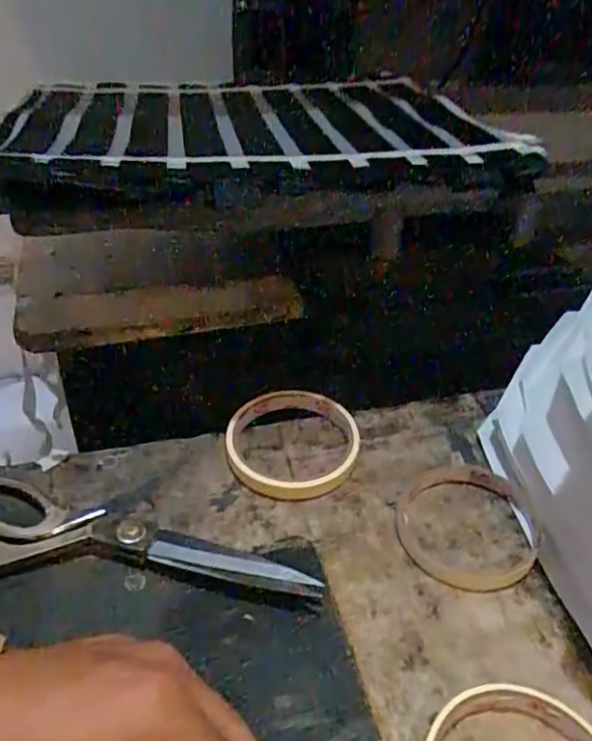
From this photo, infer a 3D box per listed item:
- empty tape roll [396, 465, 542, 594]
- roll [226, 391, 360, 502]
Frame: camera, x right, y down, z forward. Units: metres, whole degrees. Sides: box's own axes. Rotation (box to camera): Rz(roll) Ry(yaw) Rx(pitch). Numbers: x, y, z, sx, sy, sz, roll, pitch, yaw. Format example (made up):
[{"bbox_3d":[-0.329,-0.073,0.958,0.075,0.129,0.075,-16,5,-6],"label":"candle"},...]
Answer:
[{"bbox_3d":[0.103,0.091,0.364,0.080,0.016,0.084,2,35,-1],"label":"empty tape roll"},{"bbox_3d":[-0.001,0.048,0.410,0.089,0.018,0.085,2,35,-1],"label":"roll"}]

